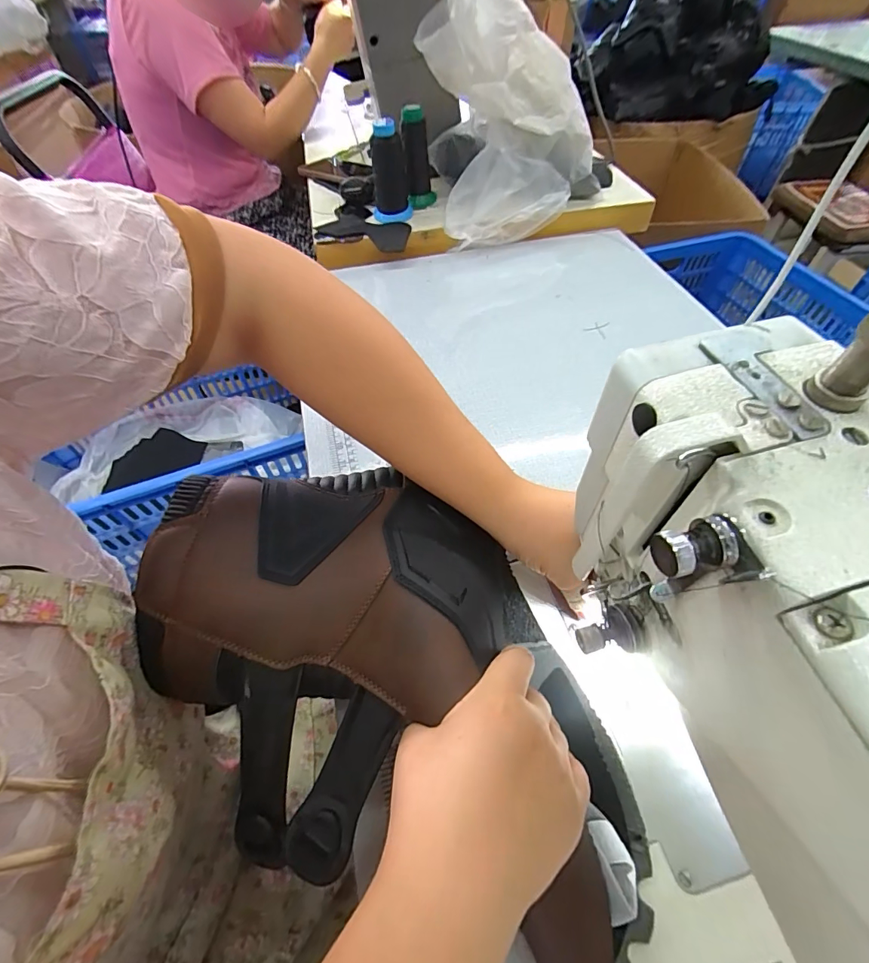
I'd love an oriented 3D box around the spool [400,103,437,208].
[{"bbox_3d":[-0.024,-0.486,0.656,0.044,0.119,0.043,-1,54,1],"label":"spool"}]

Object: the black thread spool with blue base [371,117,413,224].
[{"bbox_3d":[-0.067,-0.466,0.640,0.057,0.114,0.063,-5,54,-2],"label":"black thread spool with blue base"}]

